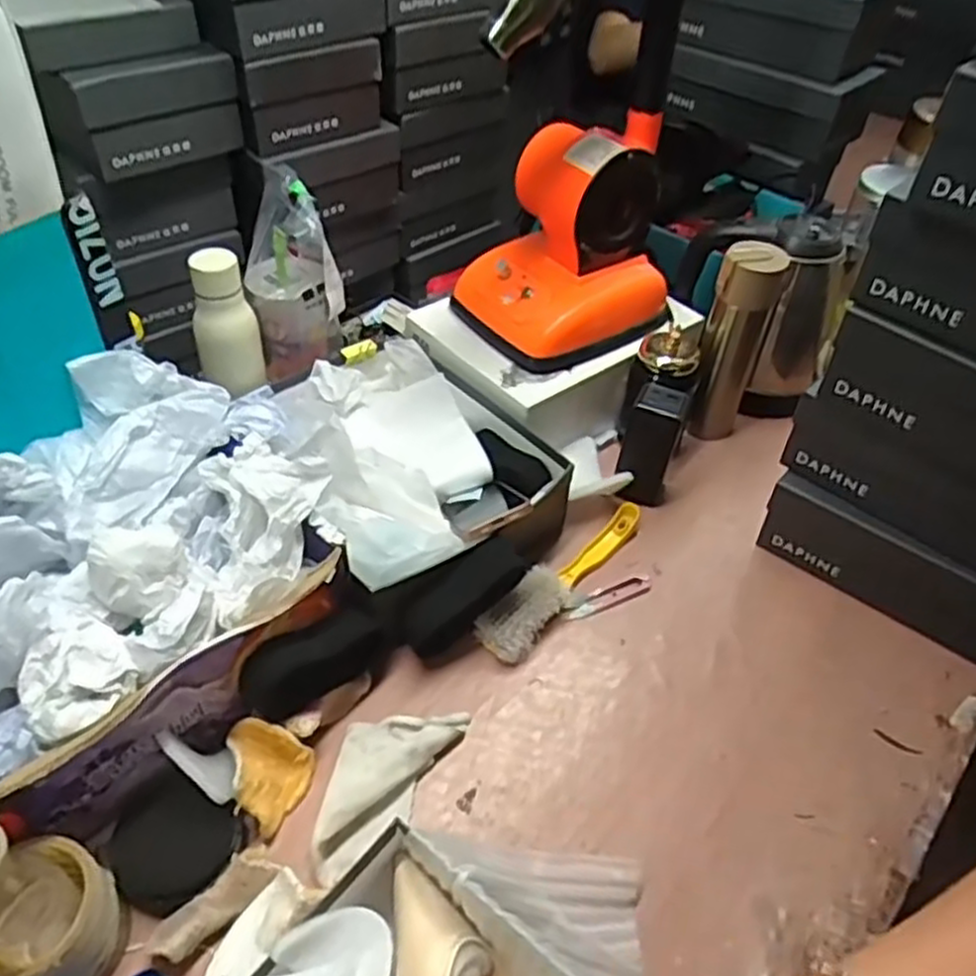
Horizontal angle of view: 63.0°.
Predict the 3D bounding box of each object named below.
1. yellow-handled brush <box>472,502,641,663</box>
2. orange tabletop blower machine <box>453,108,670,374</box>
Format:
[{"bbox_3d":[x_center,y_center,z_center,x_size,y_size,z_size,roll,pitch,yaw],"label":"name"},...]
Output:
[{"bbox_3d":[0.086,0.089,0.808,0.050,0.040,0.234,37,54,28],"label":"yellow-handled brush"},{"bbox_3d":[0.095,-0.285,0.893,0.230,0.198,0.180,-32,55,-30],"label":"orange tabletop blower machine"}]

